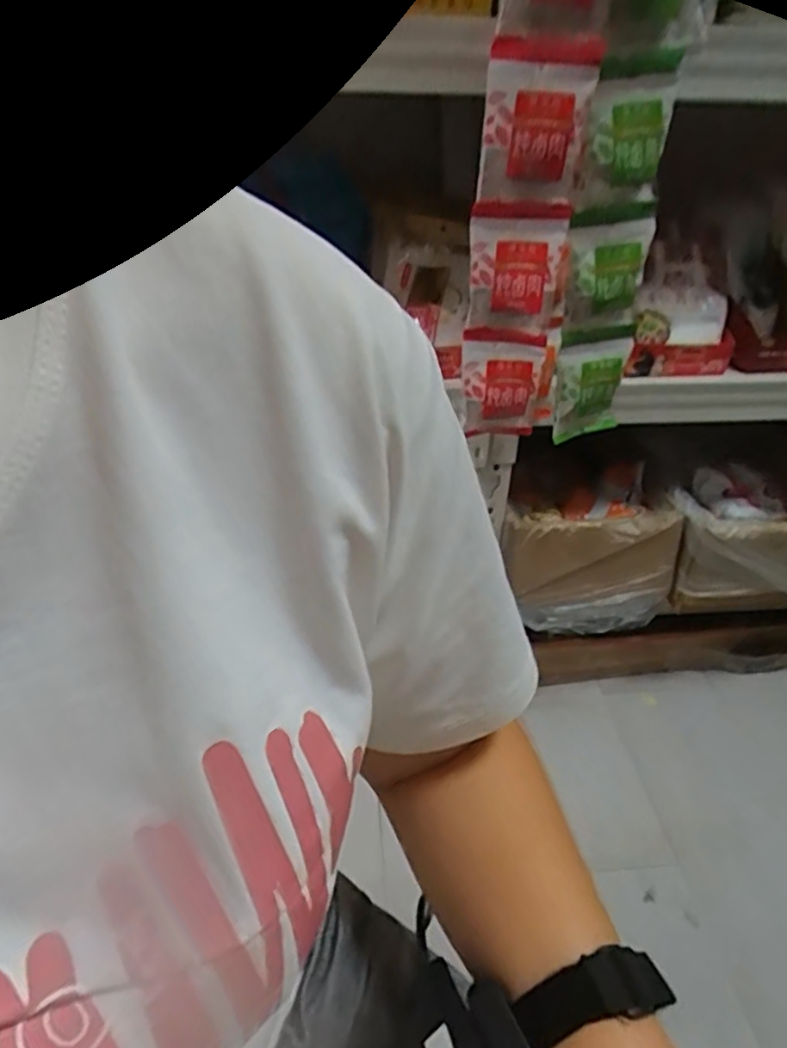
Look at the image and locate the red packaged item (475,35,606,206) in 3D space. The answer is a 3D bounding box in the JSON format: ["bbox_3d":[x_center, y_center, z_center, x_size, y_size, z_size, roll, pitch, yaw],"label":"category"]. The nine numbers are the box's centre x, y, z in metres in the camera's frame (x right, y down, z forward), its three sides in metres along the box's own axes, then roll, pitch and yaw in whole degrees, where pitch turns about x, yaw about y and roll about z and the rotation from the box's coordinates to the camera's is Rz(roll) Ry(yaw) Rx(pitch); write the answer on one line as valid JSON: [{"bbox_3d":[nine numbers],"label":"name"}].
[{"bbox_3d":[0.122,-0.345,0.561,0.088,0.117,0.021,4,37,3],"label":"red packaged item"}]

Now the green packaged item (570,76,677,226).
[{"bbox_3d":[0.209,-0.332,0.586,0.085,0.111,0.024,-5,38,-8],"label":"green packaged item"}]

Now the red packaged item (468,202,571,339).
[{"bbox_3d":[0.120,-0.250,0.641,0.089,0.117,0.021,2,37,0],"label":"red packaged item"}]

